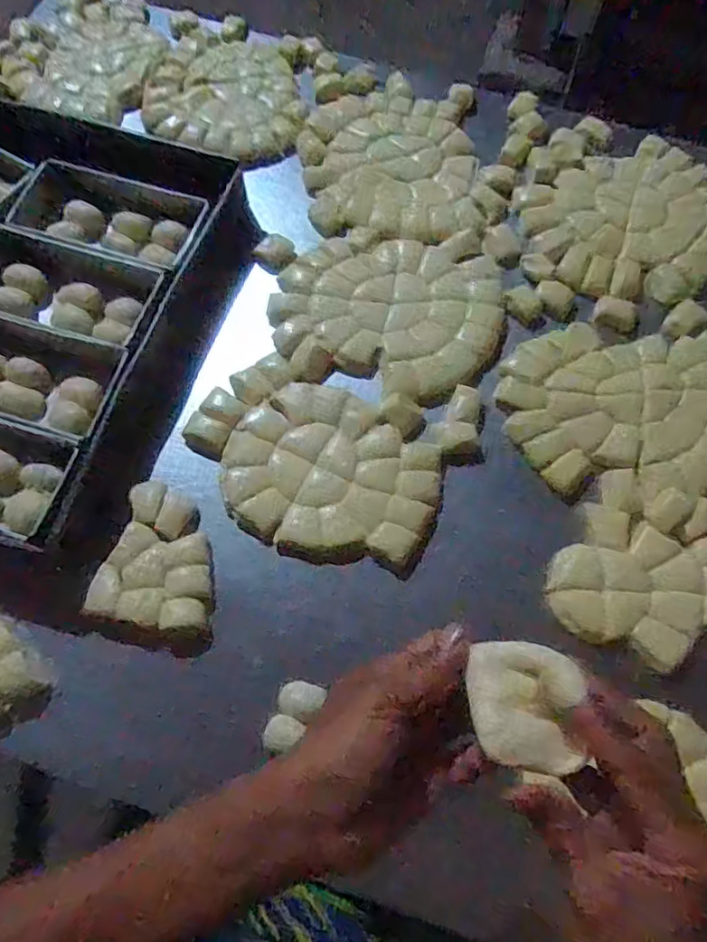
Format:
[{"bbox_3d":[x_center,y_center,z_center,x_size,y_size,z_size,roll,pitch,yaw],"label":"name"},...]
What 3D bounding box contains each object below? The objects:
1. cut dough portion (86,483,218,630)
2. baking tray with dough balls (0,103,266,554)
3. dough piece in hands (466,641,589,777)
[{"bbox_3d":[-0.169,0.075,0.541,0.100,0.018,0.123,10,70,4],"label":"cut dough portion"},{"bbox_3d":[-0.377,-0.189,0.620,0.472,0.054,0.478,20,71,8],"label":"baking tray with dough balls"},{"bbox_3d":[0.087,0.118,0.304,0.050,0.032,0.063,-2,69,-1],"label":"dough piece in hands"}]

